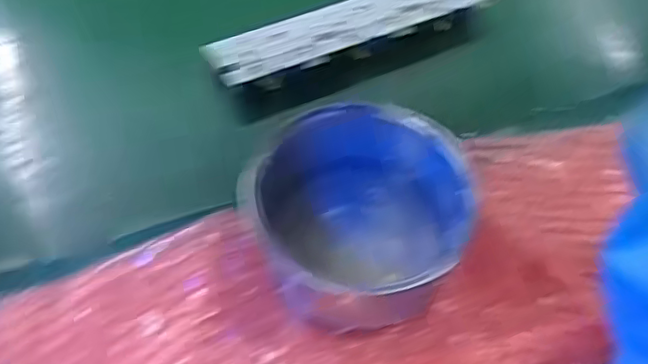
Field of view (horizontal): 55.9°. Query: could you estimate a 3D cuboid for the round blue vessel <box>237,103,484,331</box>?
[{"bbox_3d":[0.018,0.015,0.350,0.119,0.056,0.112,0,53,-1],"label":"round blue vessel"}]

